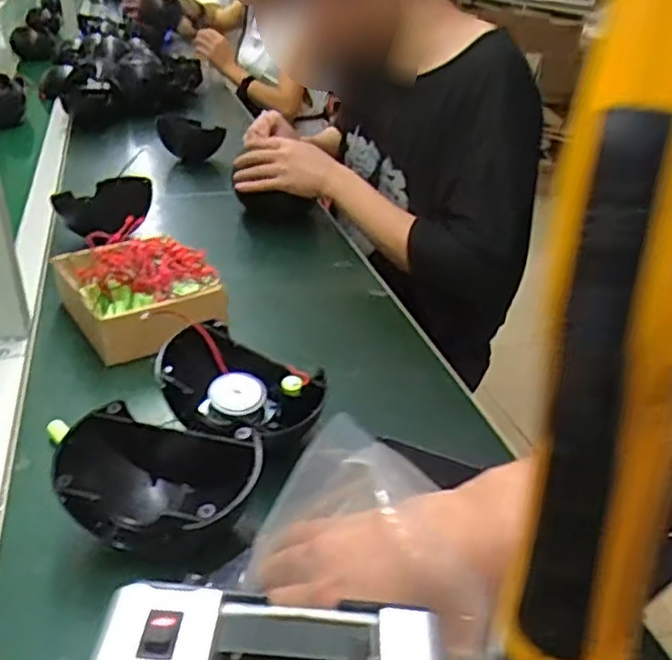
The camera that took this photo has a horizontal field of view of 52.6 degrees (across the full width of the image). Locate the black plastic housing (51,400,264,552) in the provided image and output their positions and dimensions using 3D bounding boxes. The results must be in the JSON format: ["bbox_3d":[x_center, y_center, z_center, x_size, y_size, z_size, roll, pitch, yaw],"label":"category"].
[{"bbox_3d":[-0.120,0.107,0.468,0.130,0.075,0.104,10,30,14],"label":"black plastic housing"}]

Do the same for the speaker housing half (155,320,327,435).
[{"bbox_3d":[-0.081,0.046,0.543,0.139,0.057,0.087,16,32,24],"label":"speaker housing half"}]

